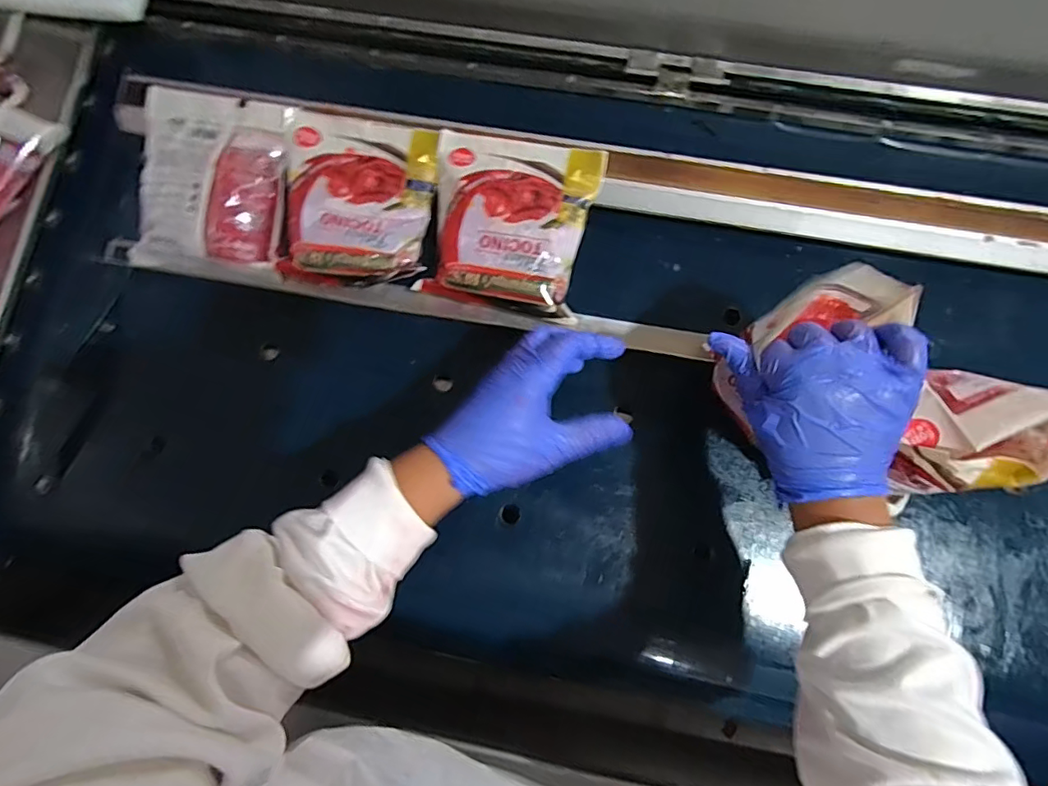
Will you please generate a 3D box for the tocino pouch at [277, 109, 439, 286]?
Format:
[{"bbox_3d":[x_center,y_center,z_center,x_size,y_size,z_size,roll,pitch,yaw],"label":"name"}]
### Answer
[{"bbox_3d":[-0.156,-0.173,0.490,0.139,0.045,0.151,10,81,-4],"label":"tocino pouch"}]

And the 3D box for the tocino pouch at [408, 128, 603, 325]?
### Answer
[{"bbox_3d":[-0.012,-0.149,0.476,0.141,0.035,0.149,10,82,1],"label":"tocino pouch"}]

